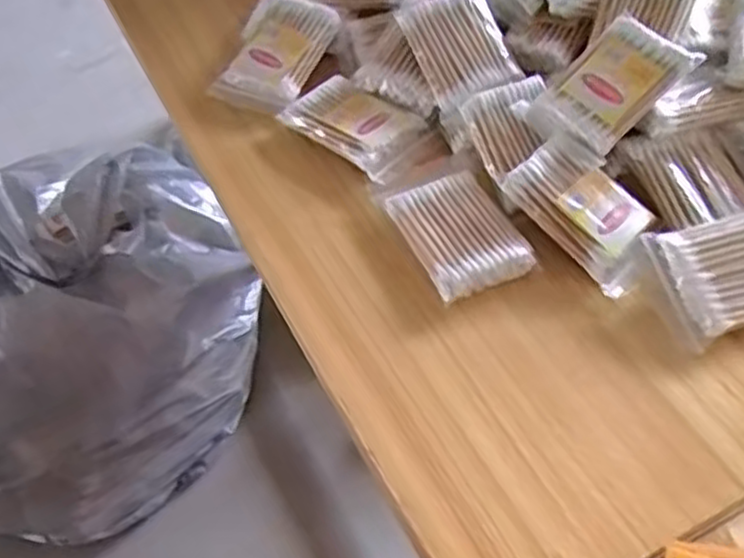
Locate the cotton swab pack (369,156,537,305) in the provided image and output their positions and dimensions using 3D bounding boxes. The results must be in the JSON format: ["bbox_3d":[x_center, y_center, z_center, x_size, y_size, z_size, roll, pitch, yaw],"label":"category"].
[{"bbox_3d":[0.045,-0.035,0.424,0.059,0.016,0.095,-22,56,-13],"label":"cotton swab pack"}]

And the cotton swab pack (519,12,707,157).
[{"bbox_3d":[0.133,-0.110,0.427,0.089,0.012,0.054,-43,61,2],"label":"cotton swab pack"}]

